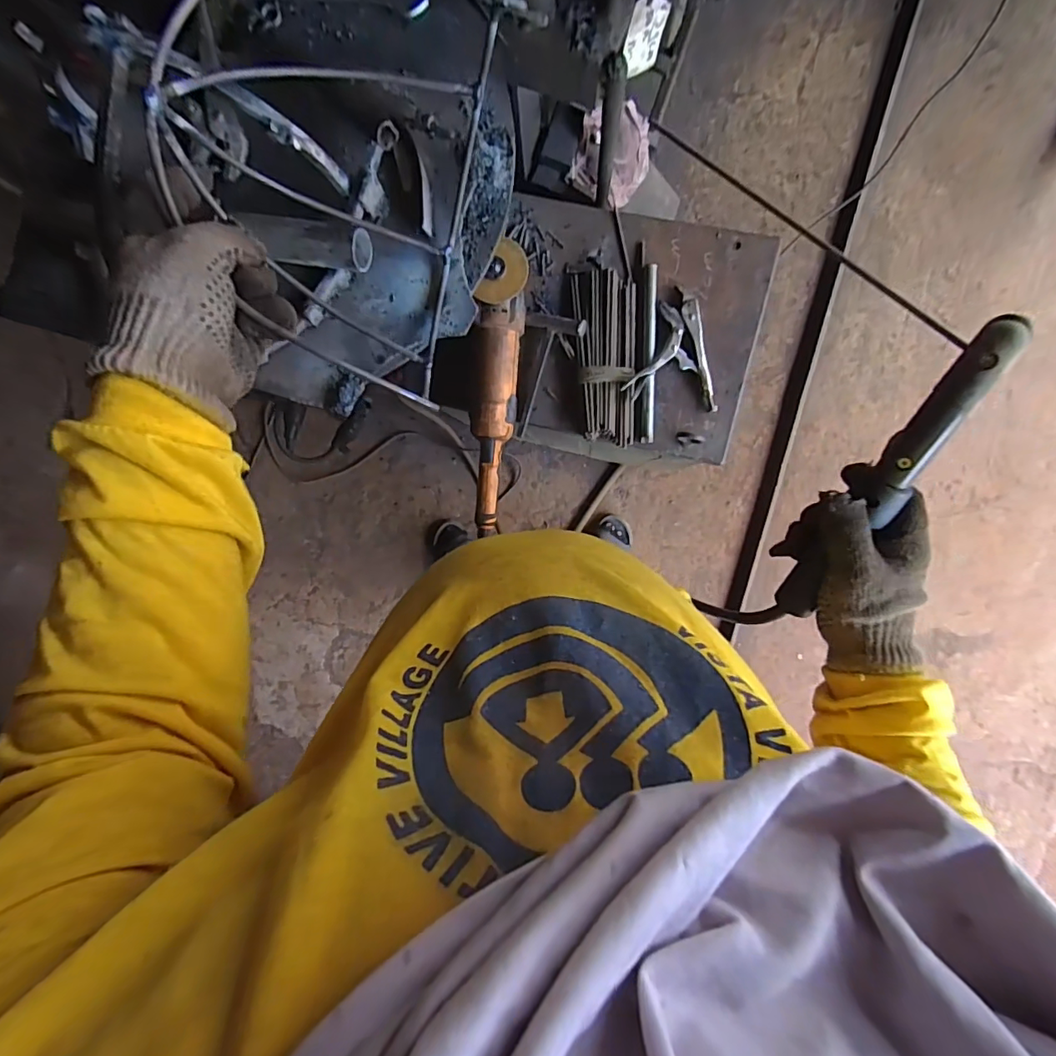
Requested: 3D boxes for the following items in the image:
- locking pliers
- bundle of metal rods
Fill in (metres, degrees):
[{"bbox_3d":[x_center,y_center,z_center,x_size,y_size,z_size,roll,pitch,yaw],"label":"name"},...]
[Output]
[{"bbox_3d":[0.212,-0.257,0.723,0.128,0.025,0.159,8,94,3],"label":"locking pliers"},{"bbox_3d":[0.116,-0.246,0.738,0.087,0.033,0.251,-4,94,4],"label":"bundle of metal rods"}]

